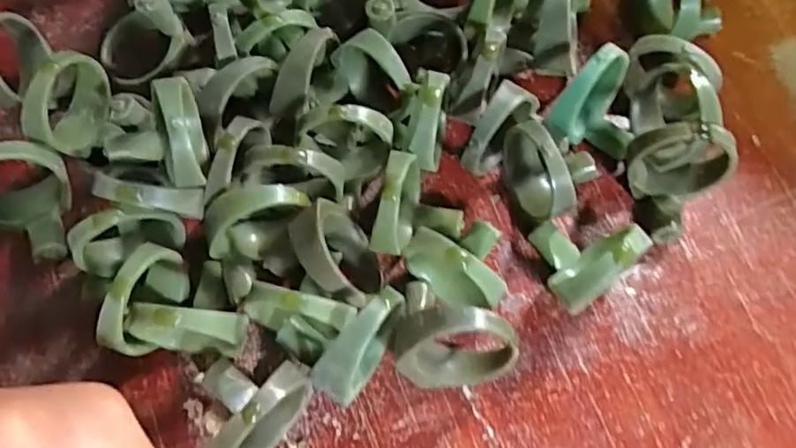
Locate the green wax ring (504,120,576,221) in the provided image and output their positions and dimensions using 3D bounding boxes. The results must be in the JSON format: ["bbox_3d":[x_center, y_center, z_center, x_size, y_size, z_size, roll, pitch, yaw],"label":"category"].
[{"bbox_3d":[0.038,-0.014,0.158,0.009,0.030,0.025,-21,69,-8],"label":"green wax ring"}]

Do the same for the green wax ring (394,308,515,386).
[{"bbox_3d":[0.014,0.030,0.142,0.028,0.028,0.014,0,68,0],"label":"green wax ring"}]

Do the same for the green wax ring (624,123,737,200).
[{"bbox_3d":[0.077,-0.017,0.158,0.029,0.029,0.009,2,68,1],"label":"green wax ring"}]

